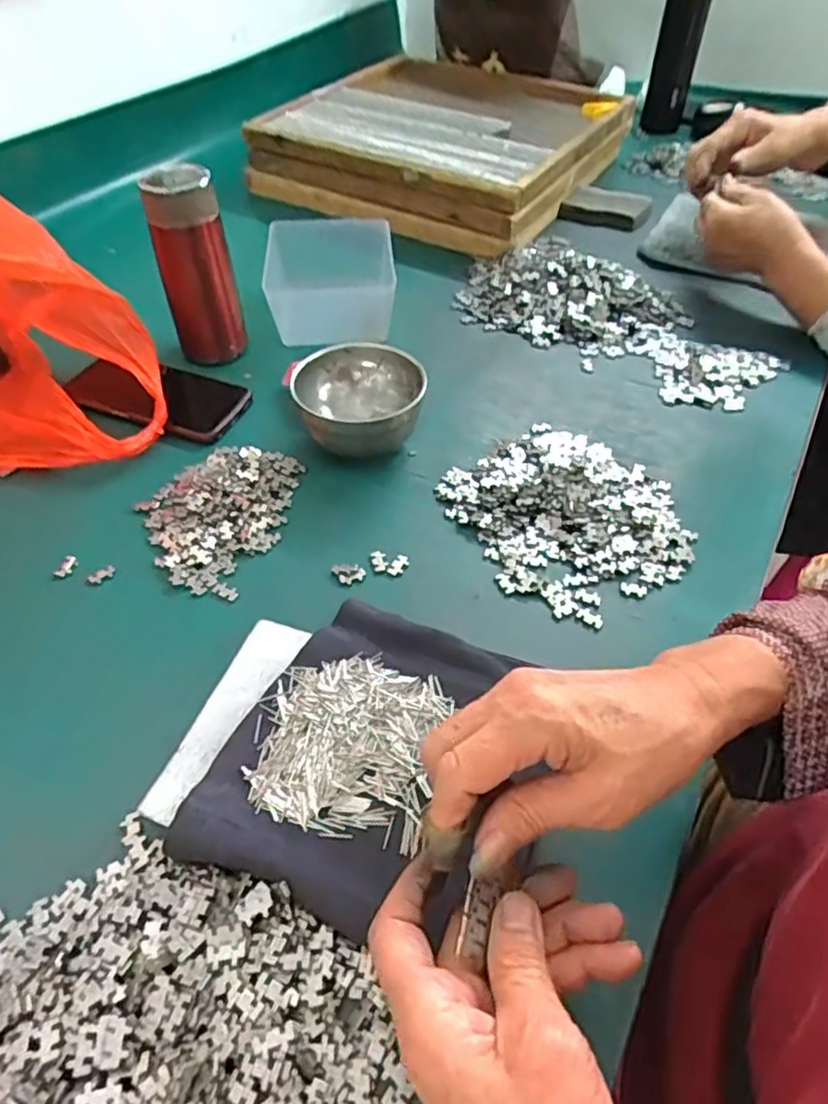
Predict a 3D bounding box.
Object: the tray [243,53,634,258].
[{"bbox_3d":[0.046,-0.558,0.911,0.406,0.101,0.377,25,54,22],"label":"tray"}]

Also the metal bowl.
[{"bbox_3d":[-0.045,-0.121,0.558,0.101,0.062,0.098,-1,49,1],"label":"metal bowl"}]

